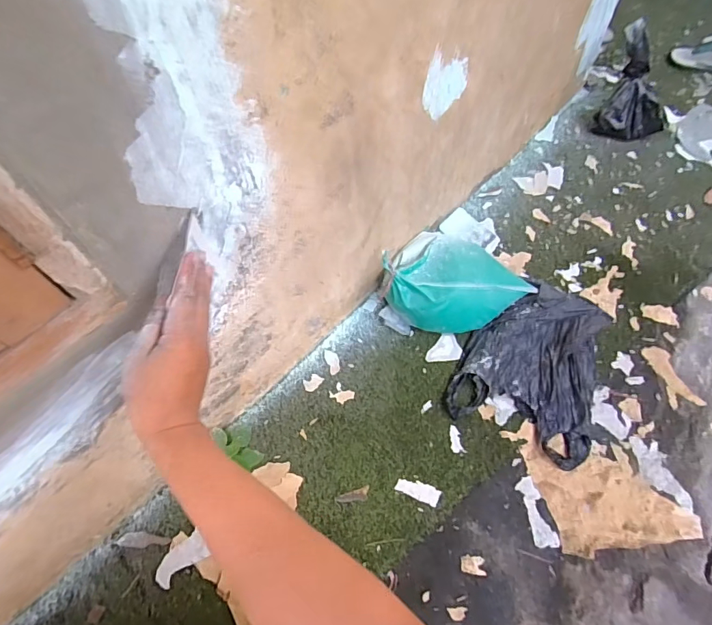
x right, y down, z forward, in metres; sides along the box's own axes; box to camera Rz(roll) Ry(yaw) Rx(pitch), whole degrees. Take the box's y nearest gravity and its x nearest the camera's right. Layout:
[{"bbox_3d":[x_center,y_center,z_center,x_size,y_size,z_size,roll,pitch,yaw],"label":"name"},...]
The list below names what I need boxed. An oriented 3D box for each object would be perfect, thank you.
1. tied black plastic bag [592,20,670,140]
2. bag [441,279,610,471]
[{"bbox_3d":[0.674,-0.534,1.089,0.116,0.208,0.193,-40,71,-20],"label":"tied black plastic bag"},{"bbox_3d":[0.348,0.089,0.860,0.259,0.033,0.334,25,63,11],"label":"bag"}]

